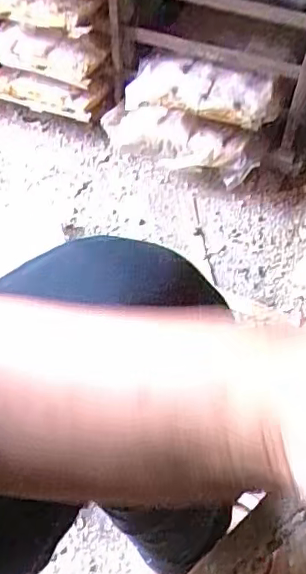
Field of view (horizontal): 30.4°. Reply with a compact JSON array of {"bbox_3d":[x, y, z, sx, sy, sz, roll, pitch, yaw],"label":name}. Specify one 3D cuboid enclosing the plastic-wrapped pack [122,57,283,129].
[{"bbox_3d":[0.082,-0.334,0.954,0.267,0.078,0.103,9,51,7],"label":"plastic-wrapped pack"}]

